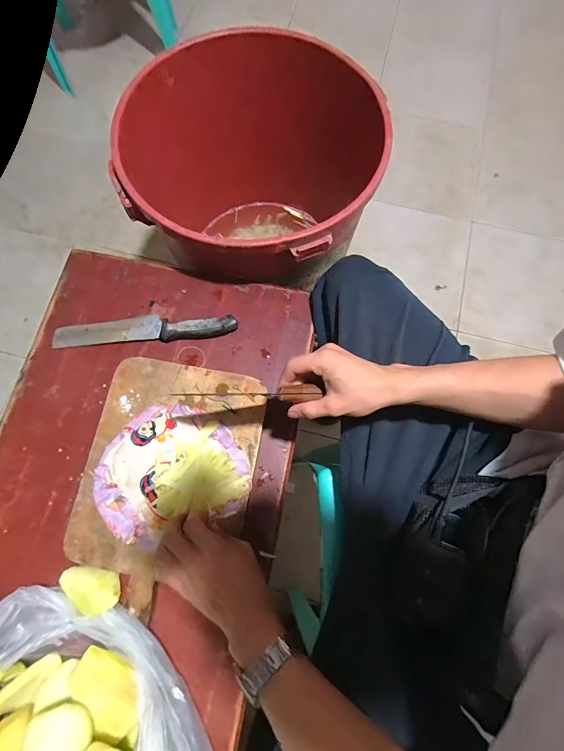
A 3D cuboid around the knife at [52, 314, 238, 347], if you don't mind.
[{"bbox_3d":[-0.222,-0.076,0.571,0.290,0.023,0.041,-4,76,-1],"label":"knife"}]

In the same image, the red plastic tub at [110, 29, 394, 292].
[{"bbox_3d":[-0.059,-0.341,0.760,0.442,0.447,0.422,0,75,0],"label":"red plastic tub"}]

